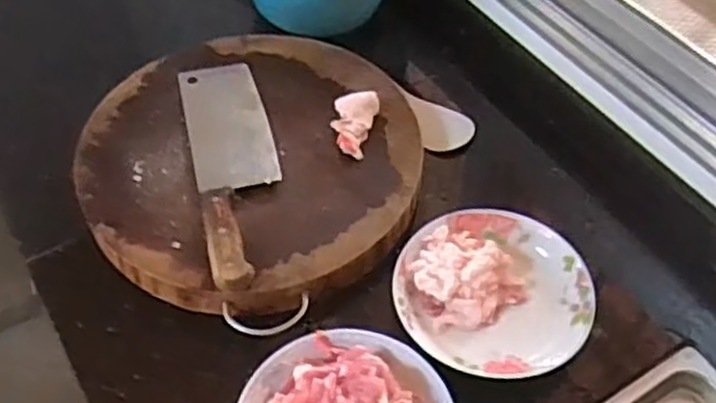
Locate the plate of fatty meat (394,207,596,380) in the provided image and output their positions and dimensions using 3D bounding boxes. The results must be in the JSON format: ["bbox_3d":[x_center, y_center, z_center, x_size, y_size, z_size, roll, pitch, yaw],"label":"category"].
[{"bbox_3d":[0.124,0.075,0.695,0.172,0.037,0.167,0,51,1],"label":"plate of fatty meat"}]

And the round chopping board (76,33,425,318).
[{"bbox_3d":[-0.108,-0.051,0.789,0.335,0.049,0.346,0,51,1],"label":"round chopping board"}]

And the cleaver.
[{"bbox_3d":[-0.125,-0.044,0.762,0.079,0.020,0.295,-12,52,-9],"label":"cleaver"}]

